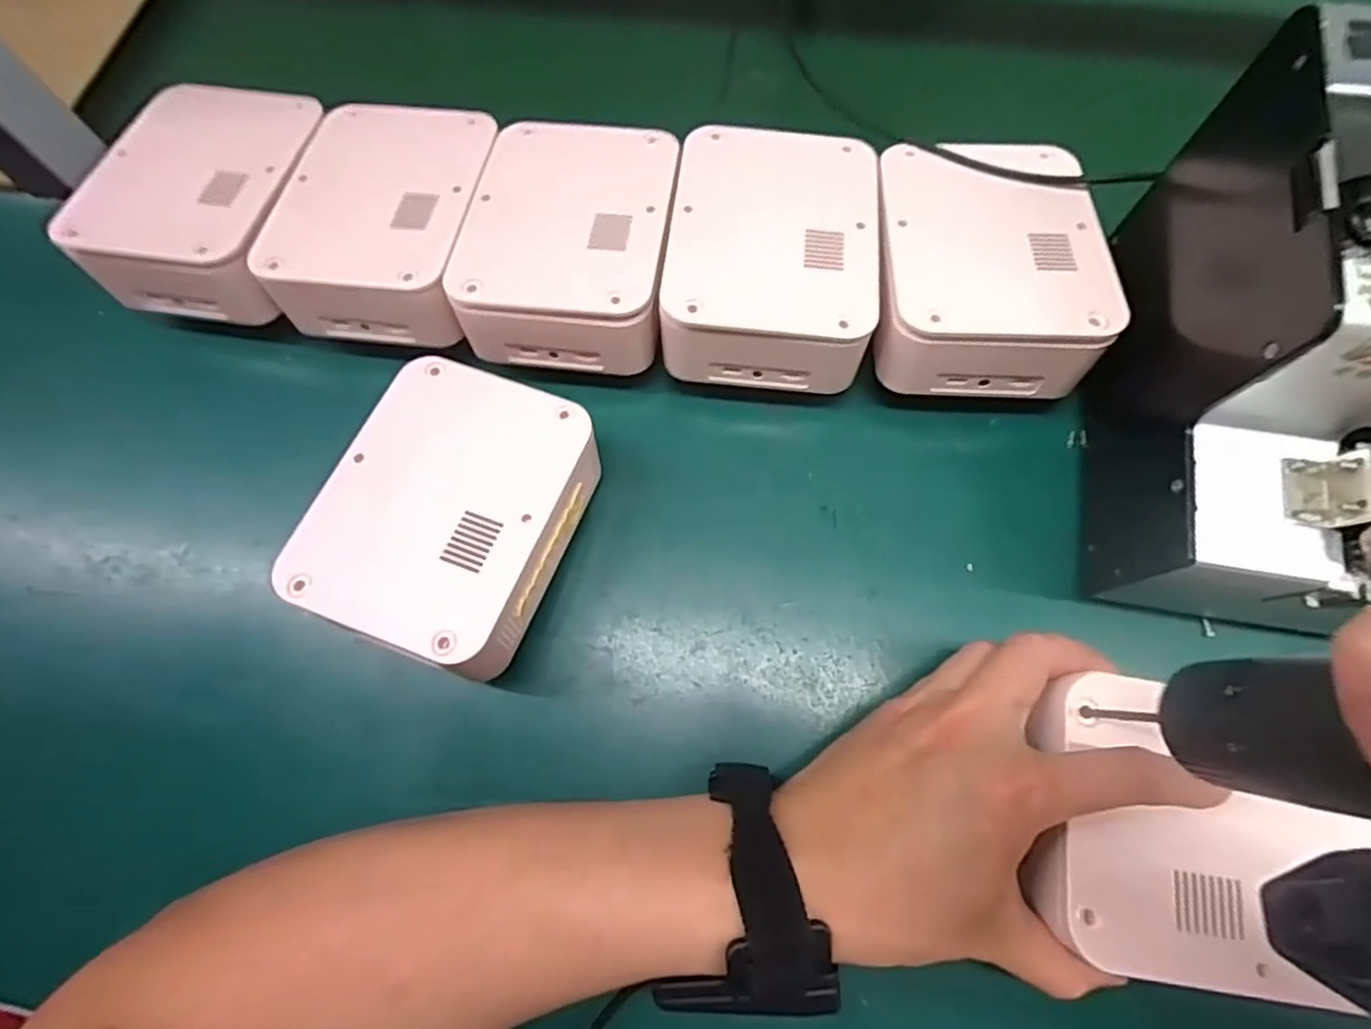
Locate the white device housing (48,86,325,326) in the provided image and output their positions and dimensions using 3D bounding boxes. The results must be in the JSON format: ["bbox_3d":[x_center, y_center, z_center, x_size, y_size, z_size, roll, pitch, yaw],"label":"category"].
[{"bbox_3d":[-0.255,-0.171,0.357,0.102,0.040,0.129,3,70,4],"label":"white device housing"}]

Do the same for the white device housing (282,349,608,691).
[{"bbox_3d":[-0.104,0.002,0.312,0.104,0.058,0.129,18,71,9],"label":"white device housing"}]

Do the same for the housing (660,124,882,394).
[{"bbox_3d":[0.043,-0.129,0.333,0.097,0.045,0.129,5,70,5],"label":"housing"}]

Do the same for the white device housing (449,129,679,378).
[{"bbox_3d":[-0.056,-0.140,0.339,0.098,0.043,0.126,5,70,4],"label":"white device housing"}]

